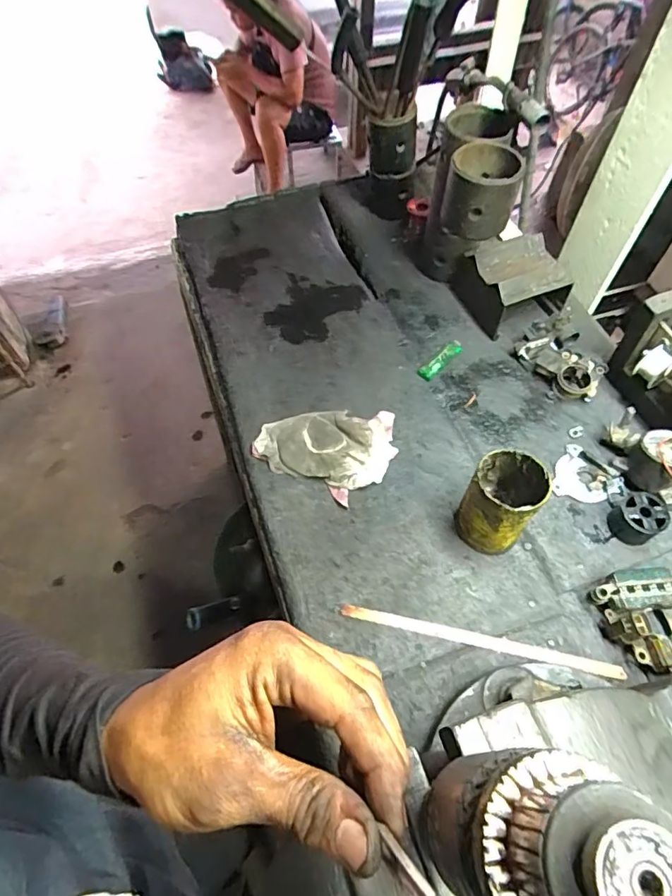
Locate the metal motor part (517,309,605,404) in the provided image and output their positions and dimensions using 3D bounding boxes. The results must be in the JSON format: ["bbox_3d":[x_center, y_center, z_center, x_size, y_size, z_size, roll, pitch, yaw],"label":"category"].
[{"bbox_3d":[0.325,-0.126,0.718,0.086,0.044,0.133,-28,63,-17],"label":"metal motor part"}]

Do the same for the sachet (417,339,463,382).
[{"bbox_3d":[0.152,-0.127,0.740,0.077,0.017,0.021,-37,65,-21],"label":"sachet"}]

